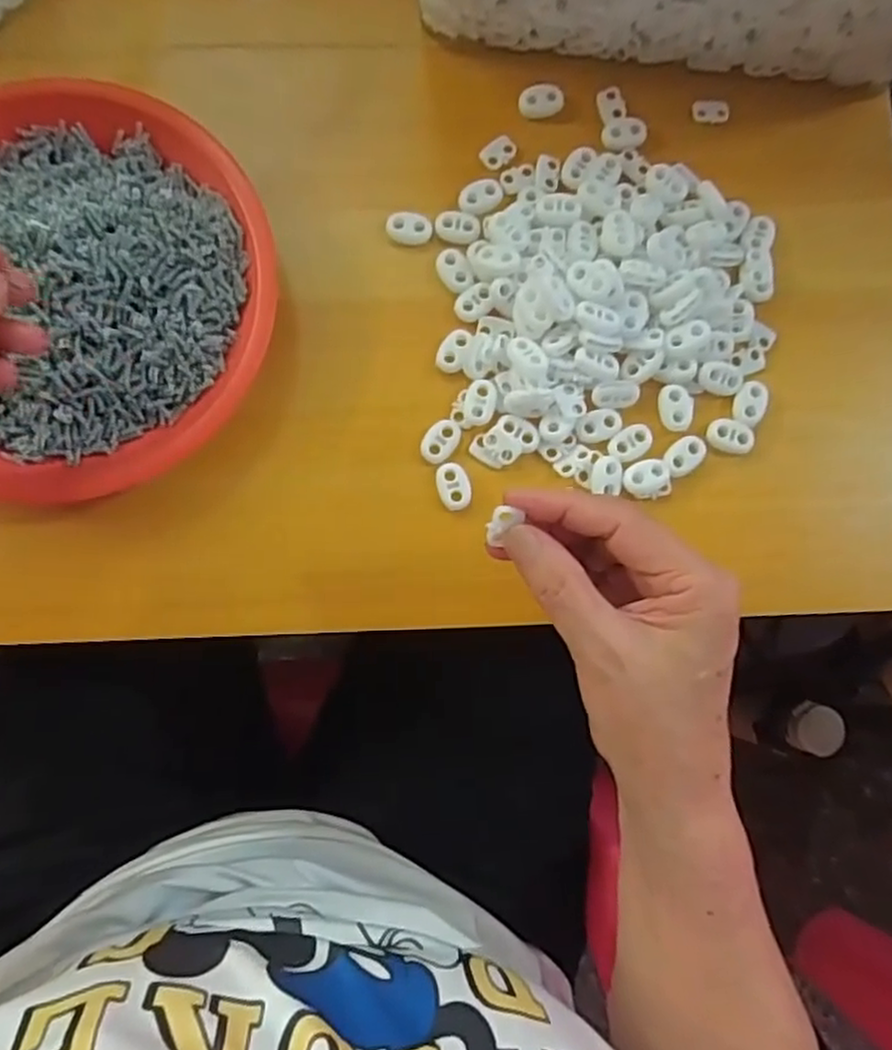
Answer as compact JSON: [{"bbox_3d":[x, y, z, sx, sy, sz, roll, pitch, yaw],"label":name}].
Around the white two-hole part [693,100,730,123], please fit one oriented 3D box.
[{"bbox_3d":[0.135,-0.211,0.361,0.018,0.004,0.011,-3,84,-3],"label":"white two-hole part"}]

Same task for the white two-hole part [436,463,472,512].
[{"bbox_3d":[0.004,-0.018,0.333,0.015,0.004,0.023,-15,85,-5],"label":"white two-hole part"}]

